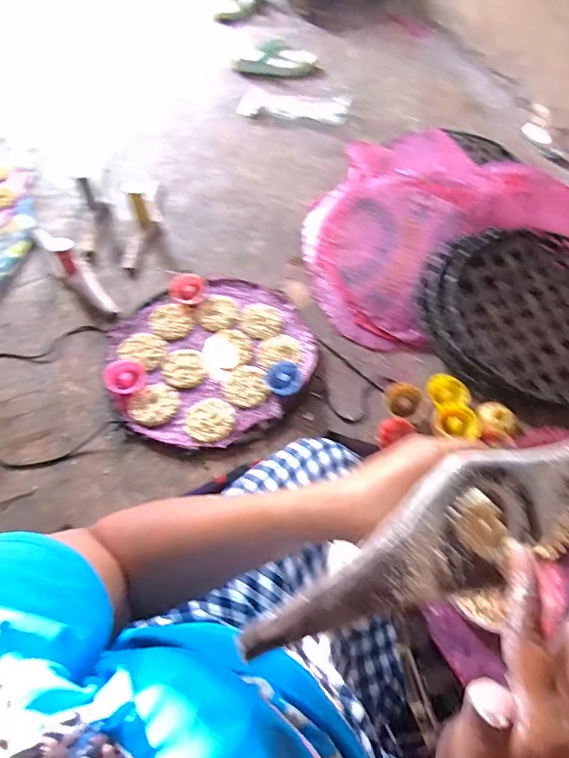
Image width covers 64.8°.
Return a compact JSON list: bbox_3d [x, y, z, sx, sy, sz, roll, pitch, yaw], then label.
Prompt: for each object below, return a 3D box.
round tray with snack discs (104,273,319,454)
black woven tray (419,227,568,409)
[{"bbox_3d":[-0.130,-0.045,0.788,0.335,0.025,0.351,0,60,0],"label":"round tray with snack discs"},{"bbox_3d":[0.453,-0.118,0.816,0.399,0.063,0.367,-13,61,-8],"label":"black woven tray"}]

